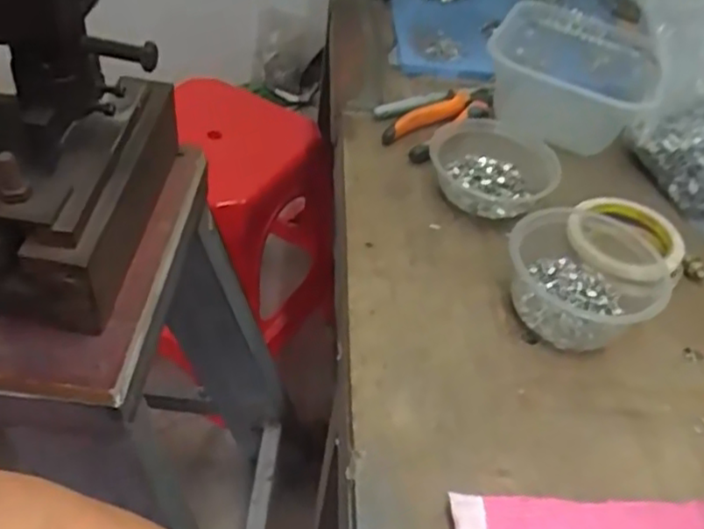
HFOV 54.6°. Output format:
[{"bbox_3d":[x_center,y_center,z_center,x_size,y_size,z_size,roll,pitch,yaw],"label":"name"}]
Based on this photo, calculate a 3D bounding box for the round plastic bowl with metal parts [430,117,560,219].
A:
[{"bbox_3d":[0.127,-0.094,0.626,0.109,0.044,0.122,5,45,-4],"label":"round plastic bowl with metal parts"}]

